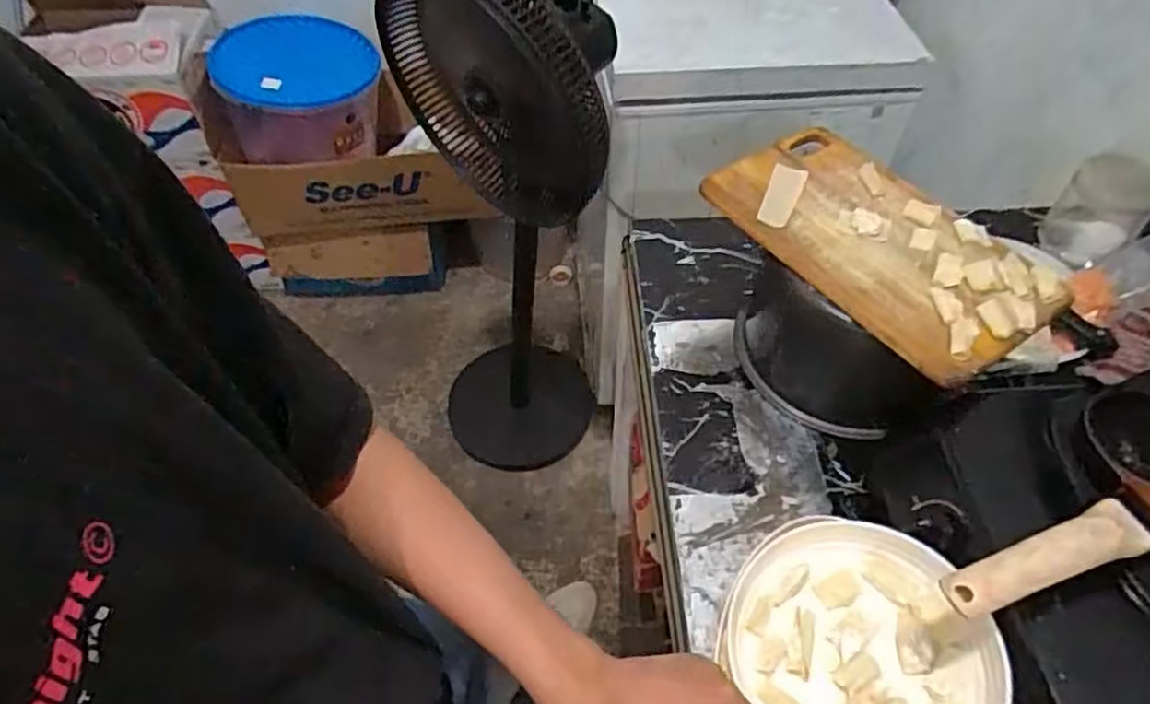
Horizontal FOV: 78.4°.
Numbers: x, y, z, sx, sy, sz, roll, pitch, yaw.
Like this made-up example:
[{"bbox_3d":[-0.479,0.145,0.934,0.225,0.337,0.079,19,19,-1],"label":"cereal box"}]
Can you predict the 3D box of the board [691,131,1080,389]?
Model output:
[{"bbox_3d":[0.287,-0.110,0.673,0.169,0.028,0.309,-31,58,-21],"label":"board"}]

